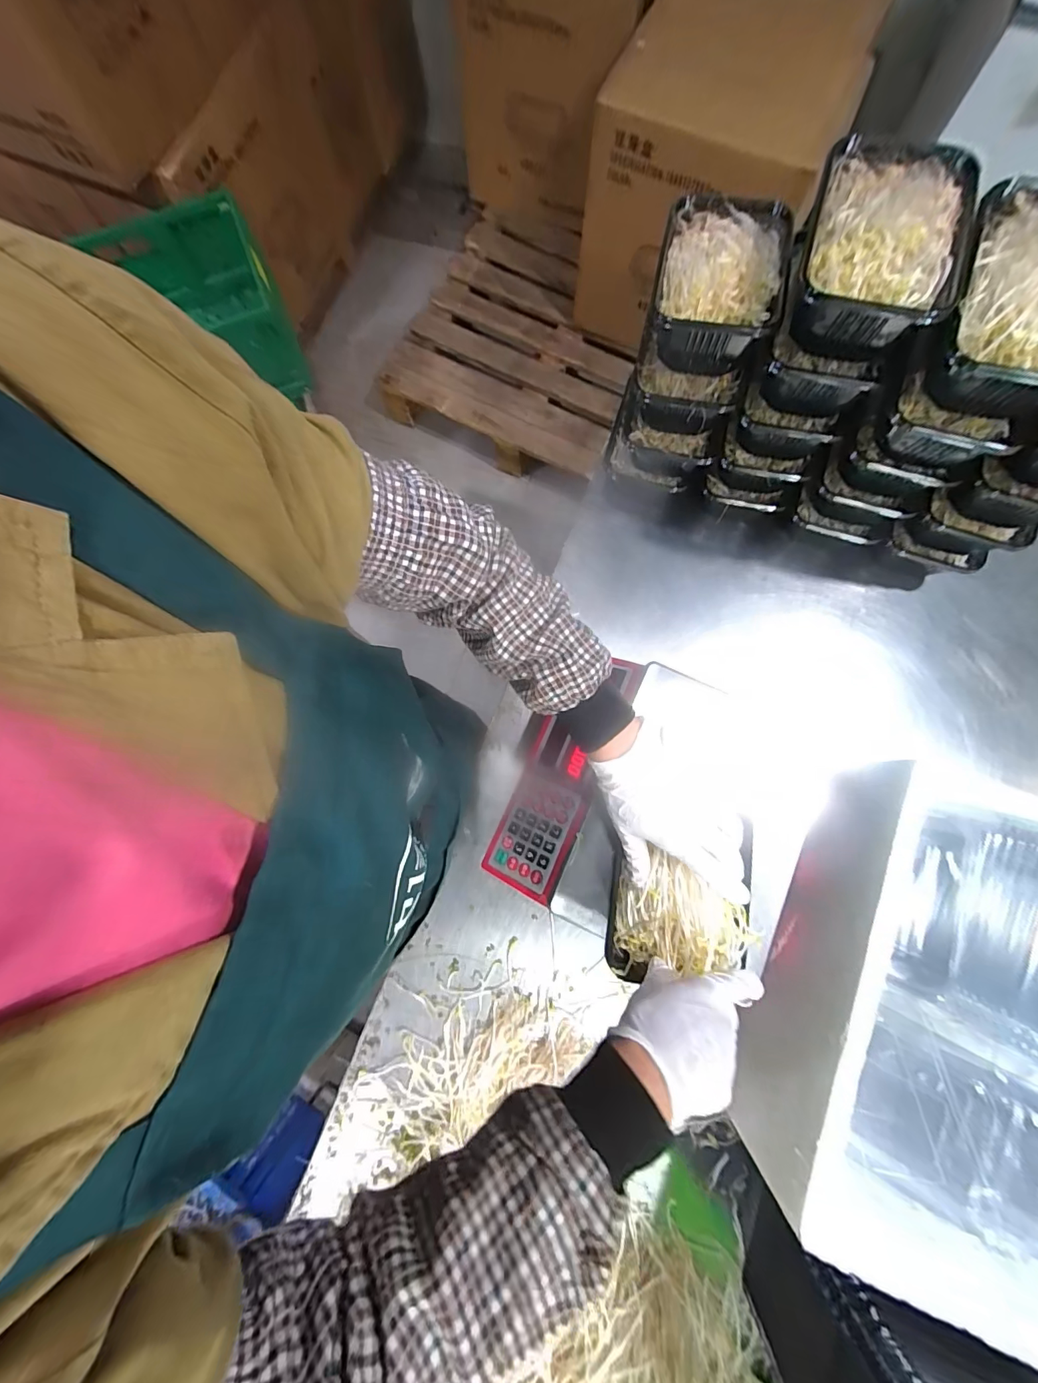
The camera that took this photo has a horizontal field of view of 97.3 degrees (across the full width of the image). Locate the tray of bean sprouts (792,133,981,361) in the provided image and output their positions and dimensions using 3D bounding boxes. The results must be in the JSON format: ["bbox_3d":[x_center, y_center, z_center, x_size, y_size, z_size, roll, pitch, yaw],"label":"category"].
[{"bbox_3d":[0.311,-0.384,0.404,0.122,0.062,0.184,17,79,5],"label":"tray of bean sprouts"}]

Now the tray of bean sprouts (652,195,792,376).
[{"bbox_3d":[0.198,-0.406,0.467,0.115,0.066,0.188,13,79,4],"label":"tray of bean sprouts"}]

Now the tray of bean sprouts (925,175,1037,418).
[{"bbox_3d":[0.422,-0.326,0.386,0.124,0.070,0.176,21,80,6],"label":"tray of bean sprouts"}]

